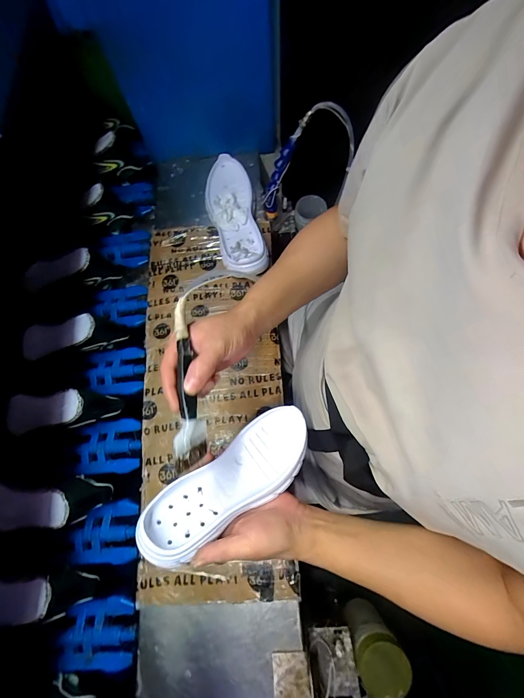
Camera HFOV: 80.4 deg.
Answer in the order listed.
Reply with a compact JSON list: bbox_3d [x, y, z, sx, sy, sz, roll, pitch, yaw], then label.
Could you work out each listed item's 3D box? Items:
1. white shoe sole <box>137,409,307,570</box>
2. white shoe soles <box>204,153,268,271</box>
[{"bbox_3d":[-0.035,0.157,0.373,0.223,0.035,0.082,-33,74,-24],"label":"white shoe sole"},{"bbox_3d":[-0.056,-0.271,0.627,0.098,0.051,0.290,-12,73,-2],"label":"white shoe soles"}]

